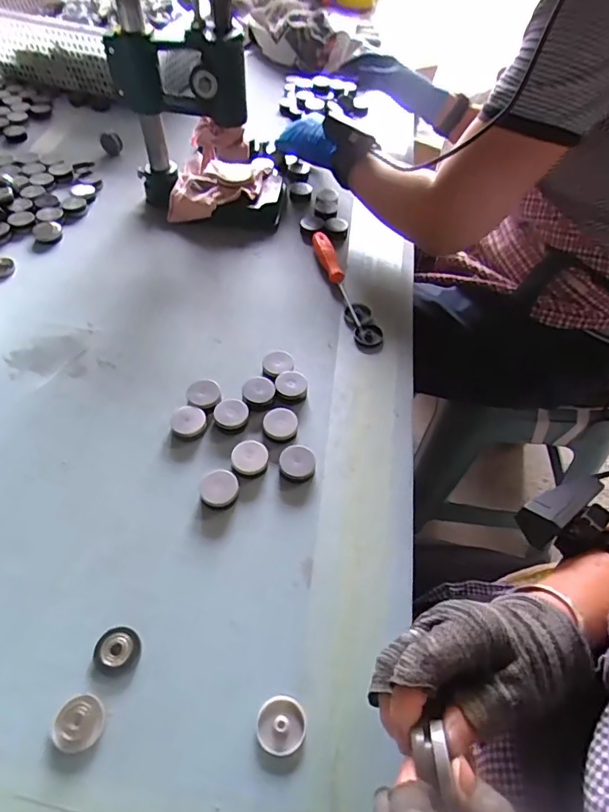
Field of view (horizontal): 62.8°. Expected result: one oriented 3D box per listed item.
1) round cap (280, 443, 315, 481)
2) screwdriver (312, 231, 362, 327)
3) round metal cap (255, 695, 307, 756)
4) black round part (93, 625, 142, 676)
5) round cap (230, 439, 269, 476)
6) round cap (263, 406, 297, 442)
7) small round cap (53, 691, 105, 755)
[{"bbox_3d":[-0.006,0.053,0.462,0.033,0.012,0.036,1,53,-2],"label":"round cap"},{"bbox_3d":[0.039,-0.165,0.631,0.021,0.017,0.165,-10,54,-10],"label":"screwdriver"},{"bbox_3d":[-0.016,0.220,0.343,0.034,0.005,0.034,1,53,-2],"label":"round metal cap"},{"bbox_3d":[-0.137,0.178,0.364,0.032,0.005,0.031,1,53,-2],"label":"black round part"},{"bbox_3d":[-0.051,0.050,0.467,0.033,0.014,0.033,1,53,-2],"label":"round cap"},{"bbox_3d":[-0.023,0.017,0.488,0.033,0.008,0.035,12,54,7],"label":"round cap"},{"bbox_3d":[-0.152,0.213,0.336,0.031,0.009,0.032,1,53,-2],"label":"small round cap"}]

